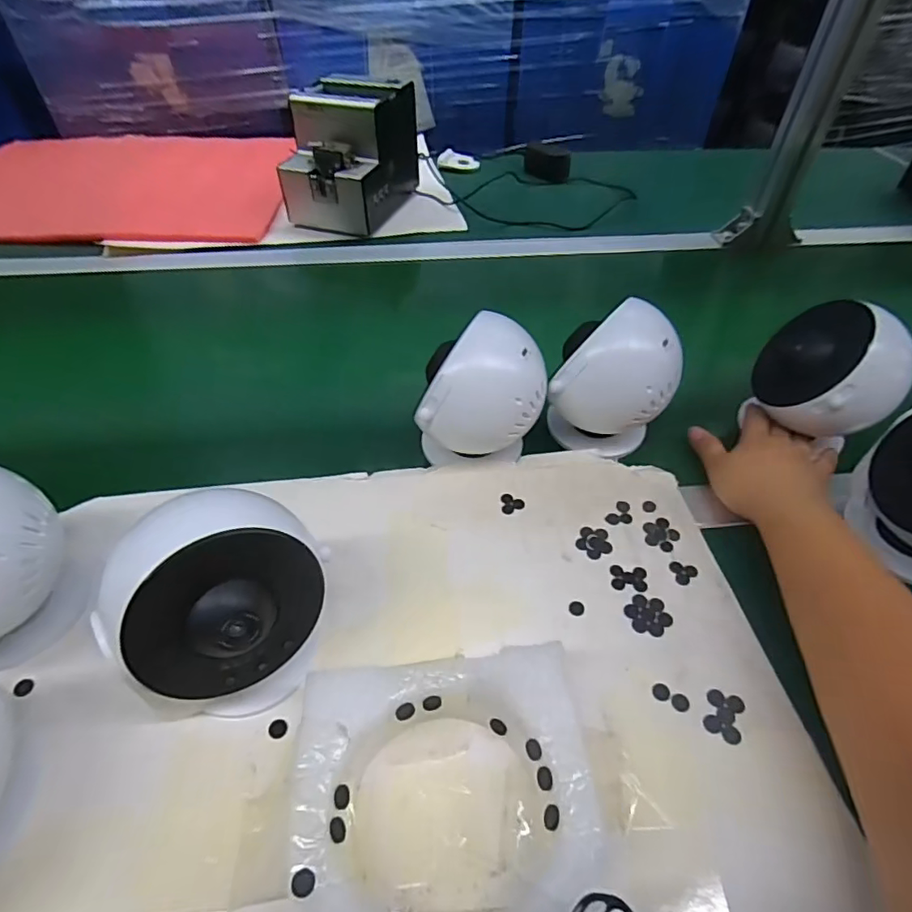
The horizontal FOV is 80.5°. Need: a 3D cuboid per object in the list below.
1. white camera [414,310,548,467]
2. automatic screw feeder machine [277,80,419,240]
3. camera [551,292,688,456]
[{"bbox_3d":[0.021,-0.035,0.408,0.082,0.117,0.076,12,47,9],"label":"white camera"},{"bbox_3d":[-0.147,-0.415,0.744,0.125,0.147,0.180,14,47,11],"label":"automatic screw feeder machine"},{"bbox_3d":[0.126,-0.054,0.430,0.084,0.114,0.079,20,49,16],"label":"camera"}]

